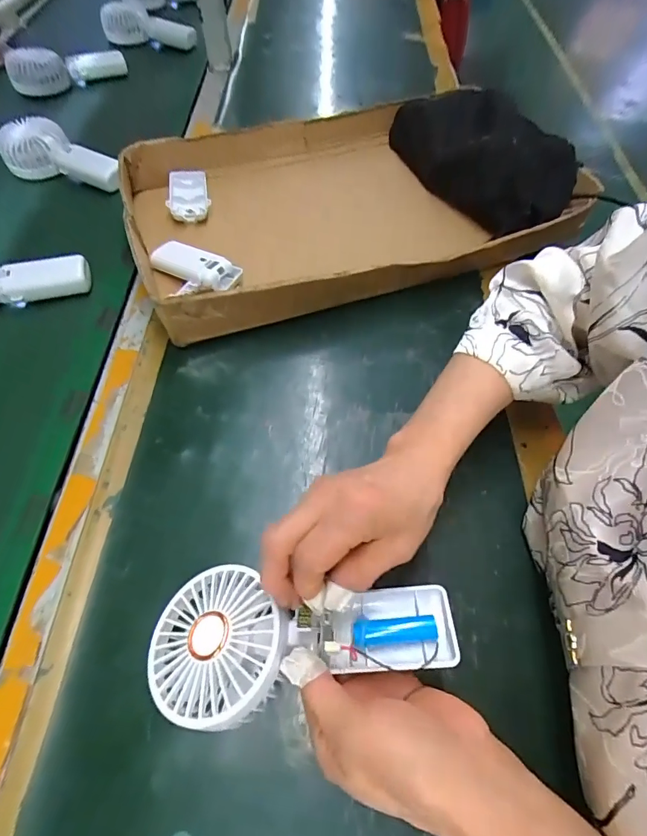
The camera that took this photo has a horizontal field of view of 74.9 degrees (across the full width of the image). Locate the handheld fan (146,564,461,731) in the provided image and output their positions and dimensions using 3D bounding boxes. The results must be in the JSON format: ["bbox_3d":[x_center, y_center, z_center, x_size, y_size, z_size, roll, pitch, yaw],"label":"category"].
[{"bbox_3d":[-0.015,0.128,0.251,0.179,0.030,0.080,-4,60,1],"label":"handheld fan"}]

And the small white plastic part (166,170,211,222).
[{"bbox_3d":[-0.169,-0.281,0.526,0.049,0.011,0.098,-12,61,-9],"label":"small white plastic part"}]

